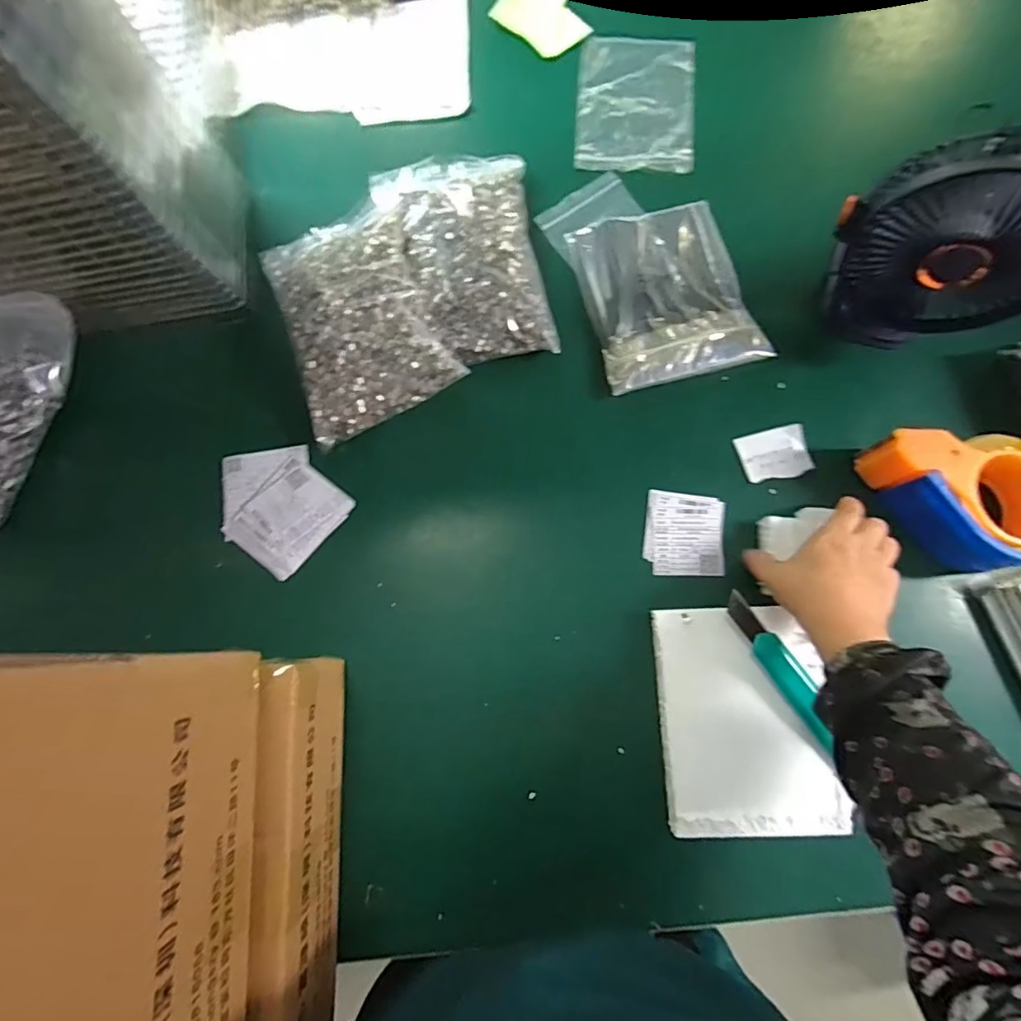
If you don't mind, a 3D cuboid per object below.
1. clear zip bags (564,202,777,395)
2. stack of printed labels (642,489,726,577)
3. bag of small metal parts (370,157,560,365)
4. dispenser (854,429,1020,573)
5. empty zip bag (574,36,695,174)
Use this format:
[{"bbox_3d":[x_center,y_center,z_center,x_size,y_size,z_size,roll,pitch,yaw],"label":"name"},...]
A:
[{"bbox_3d":[0.148,-0.212,0.514,0.149,0.020,0.177,-15,76,-2],"label":"clear zip bags"},{"bbox_3d":[0.153,0.020,0.466,0.067,0.004,0.074,5,76,3],"label":"stack of printed labels"},{"bbox_3d":[-0.045,-0.252,0.518,0.143,0.041,0.222,-8,76,0],"label":"bag of small metal parts"},{"bbox_3d":[0.371,-0.005,0.440,0.133,0.070,0.106,-1,76,1],"label":"dispenser"},{"bbox_3d":[0.137,-0.448,0.585,0.124,0.009,0.180,4,76,3],"label":"empty zip bag"}]

